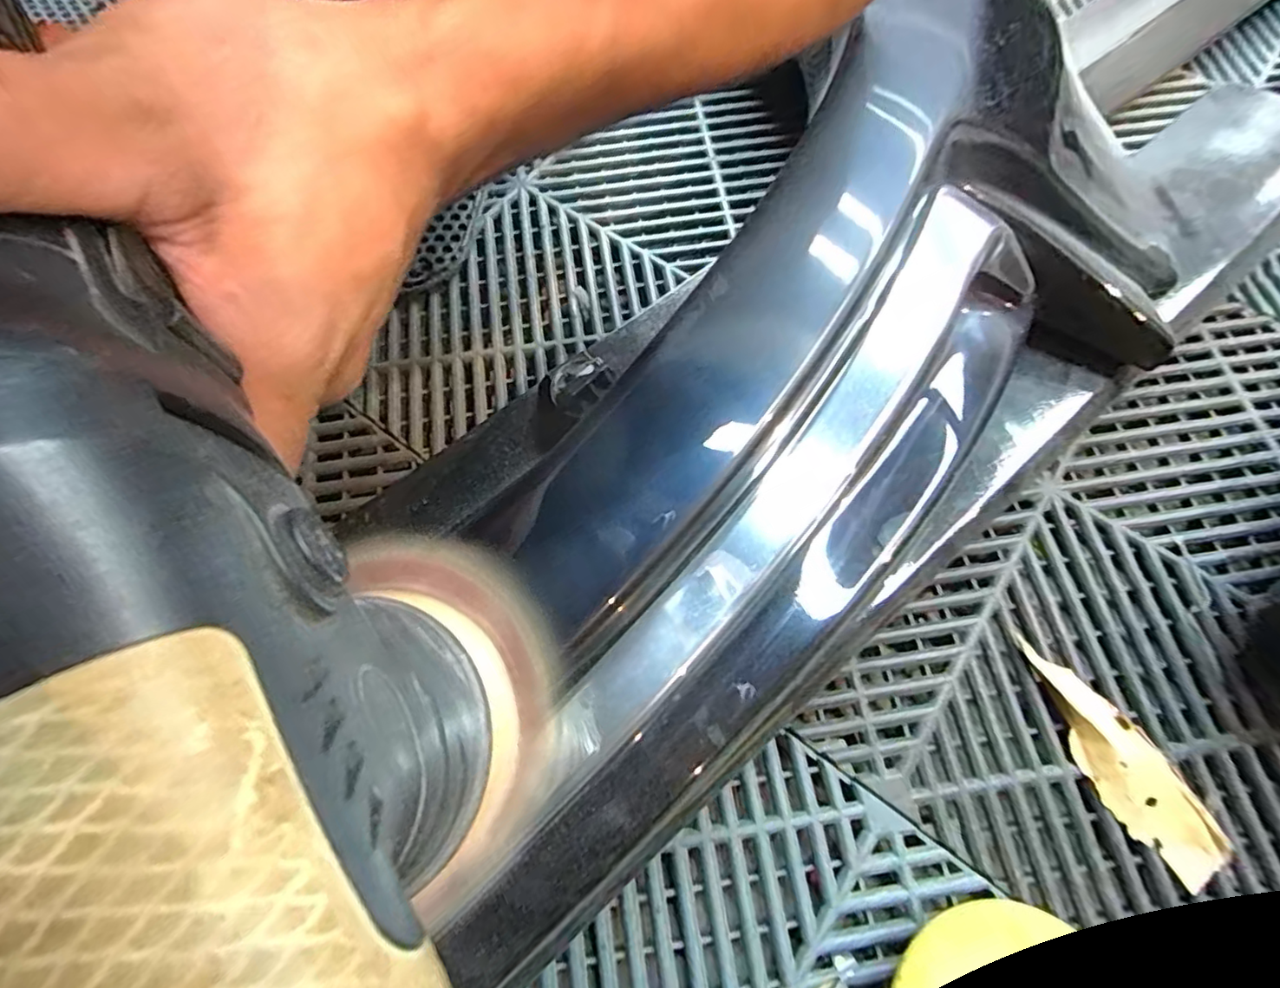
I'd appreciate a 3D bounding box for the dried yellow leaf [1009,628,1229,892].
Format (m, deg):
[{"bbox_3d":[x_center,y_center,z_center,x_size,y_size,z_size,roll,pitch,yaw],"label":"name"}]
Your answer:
[{"bbox_3d":[0.228,0.126,0.279,0.035,0.011,0.116,-28,71,-10],"label":"dried yellow leaf"}]

